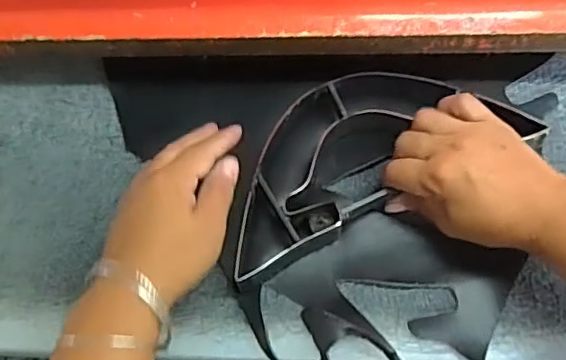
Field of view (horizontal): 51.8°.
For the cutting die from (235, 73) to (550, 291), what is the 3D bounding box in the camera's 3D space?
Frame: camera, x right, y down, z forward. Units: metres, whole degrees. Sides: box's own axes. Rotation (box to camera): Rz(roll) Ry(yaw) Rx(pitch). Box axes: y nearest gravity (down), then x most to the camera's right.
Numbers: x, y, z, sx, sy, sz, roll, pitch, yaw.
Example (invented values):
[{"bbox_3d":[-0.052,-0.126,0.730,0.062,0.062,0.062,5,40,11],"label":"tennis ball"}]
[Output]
[{"bbox_3d":[0.067,-0.026,0.470,0.273,0.035,0.122,-24,66,-9],"label":"cutting die"}]

